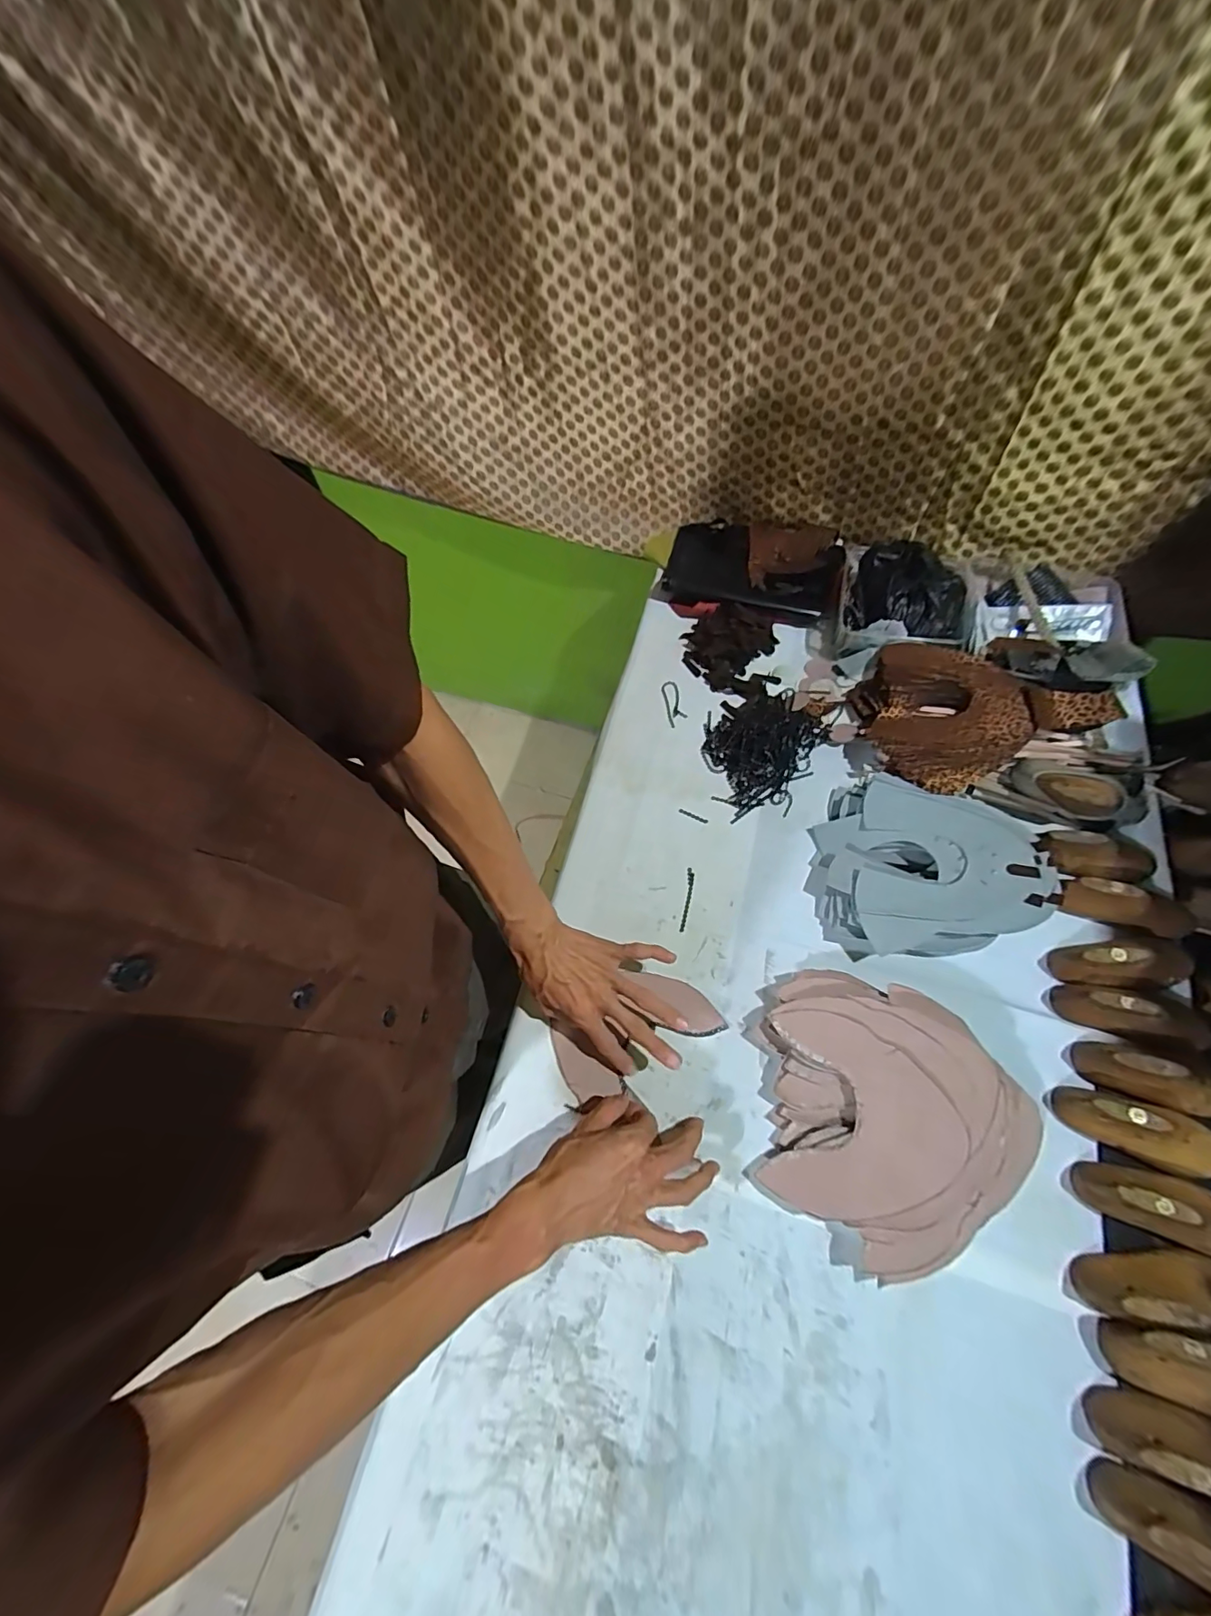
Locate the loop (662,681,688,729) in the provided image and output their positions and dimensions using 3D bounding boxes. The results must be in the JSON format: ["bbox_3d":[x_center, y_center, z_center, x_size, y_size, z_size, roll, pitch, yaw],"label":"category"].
[{"bbox_3d":[0.096,-0.146,0.726,0.026,0.010,0.071,-10,65,-2],"label":"loop"}]

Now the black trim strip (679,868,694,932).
[{"bbox_3d":[0.097,0.108,0.614,0.010,0.004,0.077,9,66,6],"label":"black trim strip"}]

